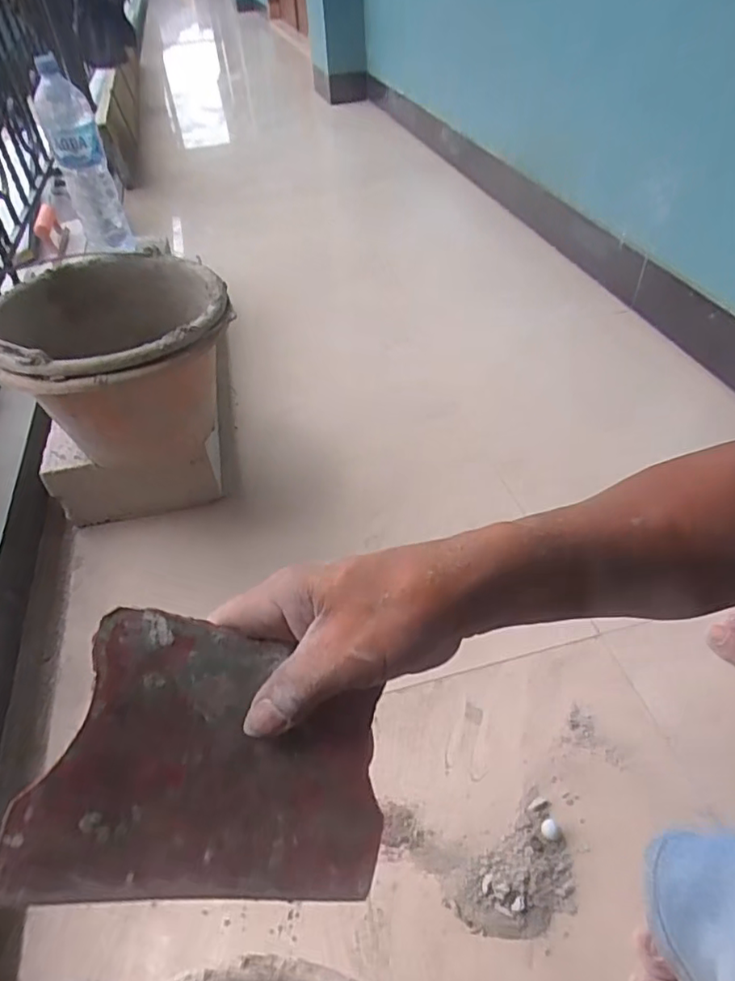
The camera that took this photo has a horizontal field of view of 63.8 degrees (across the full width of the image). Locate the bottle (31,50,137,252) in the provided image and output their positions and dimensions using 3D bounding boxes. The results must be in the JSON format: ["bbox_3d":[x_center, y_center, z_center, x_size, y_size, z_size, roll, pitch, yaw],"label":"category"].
[{"bbox_3d":[-0.483,-0.556,1.031,0.095,0.294,0.087,-34,50,-29],"label":"bottle"}]

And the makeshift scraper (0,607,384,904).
[{"bbox_3d":[-0.064,0.131,0.278,0.165,0.124,0.004,17,-4,-20],"label":"makeshift scraper"}]

